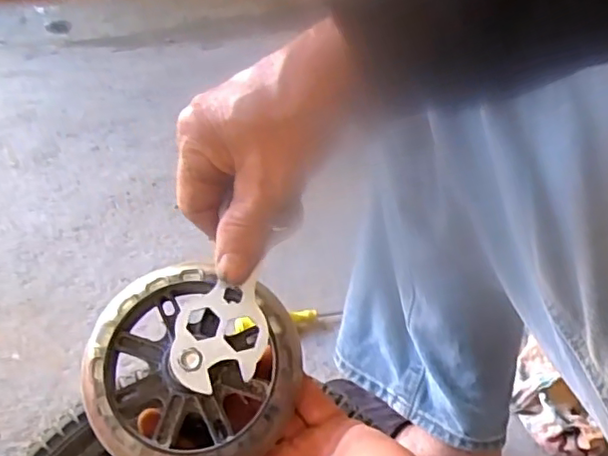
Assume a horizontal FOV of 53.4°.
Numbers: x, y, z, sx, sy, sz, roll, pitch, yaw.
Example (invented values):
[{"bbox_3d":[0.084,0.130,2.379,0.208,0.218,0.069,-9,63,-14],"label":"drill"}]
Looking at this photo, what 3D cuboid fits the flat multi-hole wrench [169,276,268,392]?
[{"bbox_3d":[-0.041,0.052,0.295,0.048,0.005,0.048,5,63,-9],"label":"flat multi-hole wrench"}]

